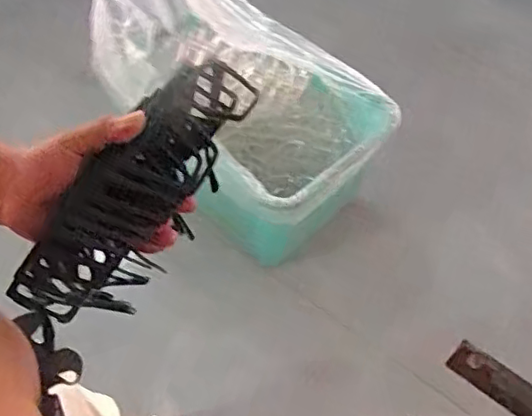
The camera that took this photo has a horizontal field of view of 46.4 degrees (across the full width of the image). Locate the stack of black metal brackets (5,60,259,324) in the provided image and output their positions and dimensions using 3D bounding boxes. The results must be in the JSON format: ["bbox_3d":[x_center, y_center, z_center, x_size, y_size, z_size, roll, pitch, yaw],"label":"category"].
[{"bbox_3d":[-0.090,-0.015,0.460,0.081,0.055,0.233,33,79,17],"label":"stack of black metal brackets"}]

